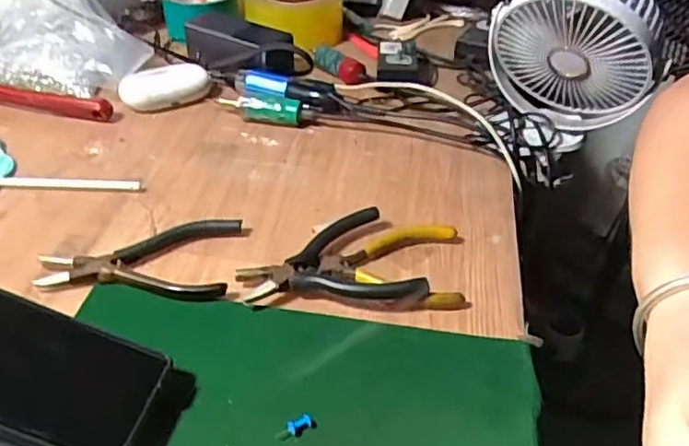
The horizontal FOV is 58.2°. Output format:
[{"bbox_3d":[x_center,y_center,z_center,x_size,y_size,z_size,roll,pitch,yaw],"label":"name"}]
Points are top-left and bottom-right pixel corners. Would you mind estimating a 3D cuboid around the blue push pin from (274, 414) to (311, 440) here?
[{"bbox_3d":[-0.029,0.117,0.356,0.022,0.005,0.007,-19,43,-24],"label":"blue push pin"}]

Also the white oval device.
[{"bbox_3d":[-0.188,-0.144,0.650,0.092,0.029,0.043,-8,40,-12],"label":"white oval device"}]

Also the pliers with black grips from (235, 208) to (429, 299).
[{"bbox_3d":[-0.013,0.035,0.448,0.119,0.022,0.092,-14,42,-19],"label":"pliers with black grips"}]

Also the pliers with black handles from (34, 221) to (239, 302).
[{"bbox_3d":[-0.152,0.025,0.462,0.136,0.015,0.080,1,39,-1],"label":"pliers with black handles"}]

